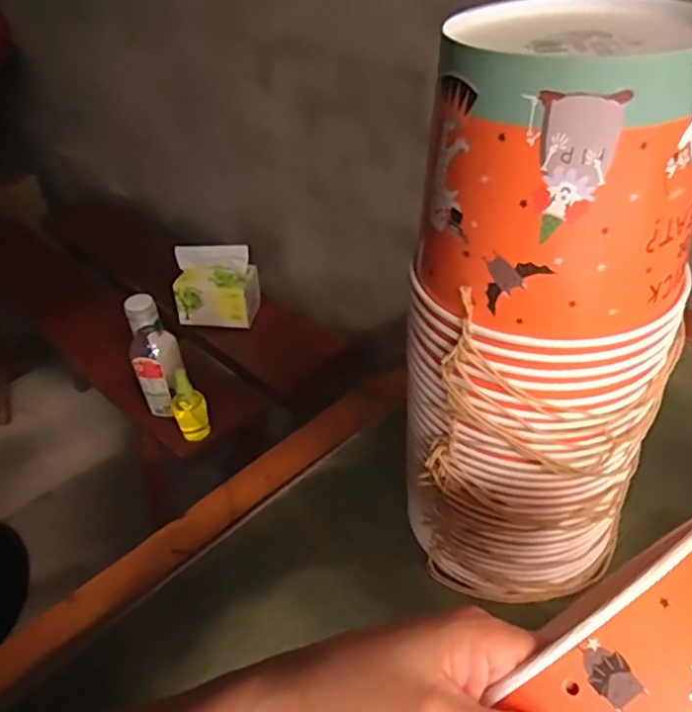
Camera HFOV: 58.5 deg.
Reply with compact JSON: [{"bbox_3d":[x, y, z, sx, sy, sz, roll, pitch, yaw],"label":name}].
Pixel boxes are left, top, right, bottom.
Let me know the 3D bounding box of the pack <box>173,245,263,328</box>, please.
[{"bbox_3d":[-0.231,-0.125,1.100,0.137,0.128,0.076,1,40,6],"label":"pack"}]

